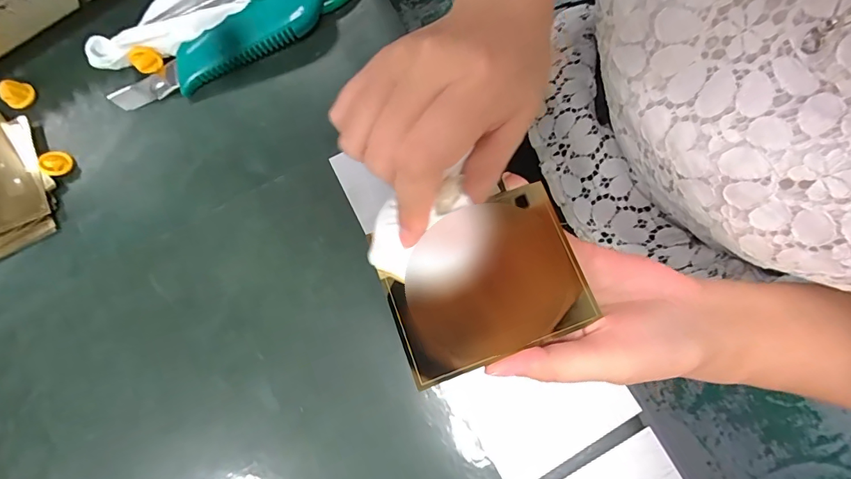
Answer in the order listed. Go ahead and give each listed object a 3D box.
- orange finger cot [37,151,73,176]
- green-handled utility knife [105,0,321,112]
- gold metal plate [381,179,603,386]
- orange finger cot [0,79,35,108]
[{"bbox_3d":[-0.268,-0.055,0.315,0.019,0.010,0.019,0,79,1],"label":"orange finger cot"},{"bbox_3d":[-0.155,-0.146,0.322,0.174,0.027,0.039,-25,80,-4],"label":"green-handled utility knife"},{"bbox_3d":[0.030,0.020,0.222,0.098,0.007,0.077,-19,73,-8],"label":"gold metal plate"},{"bbox_3d":[-0.307,-0.110,0.325,0.013,0.017,0.020,27,81,6],"label":"orange finger cot"}]

